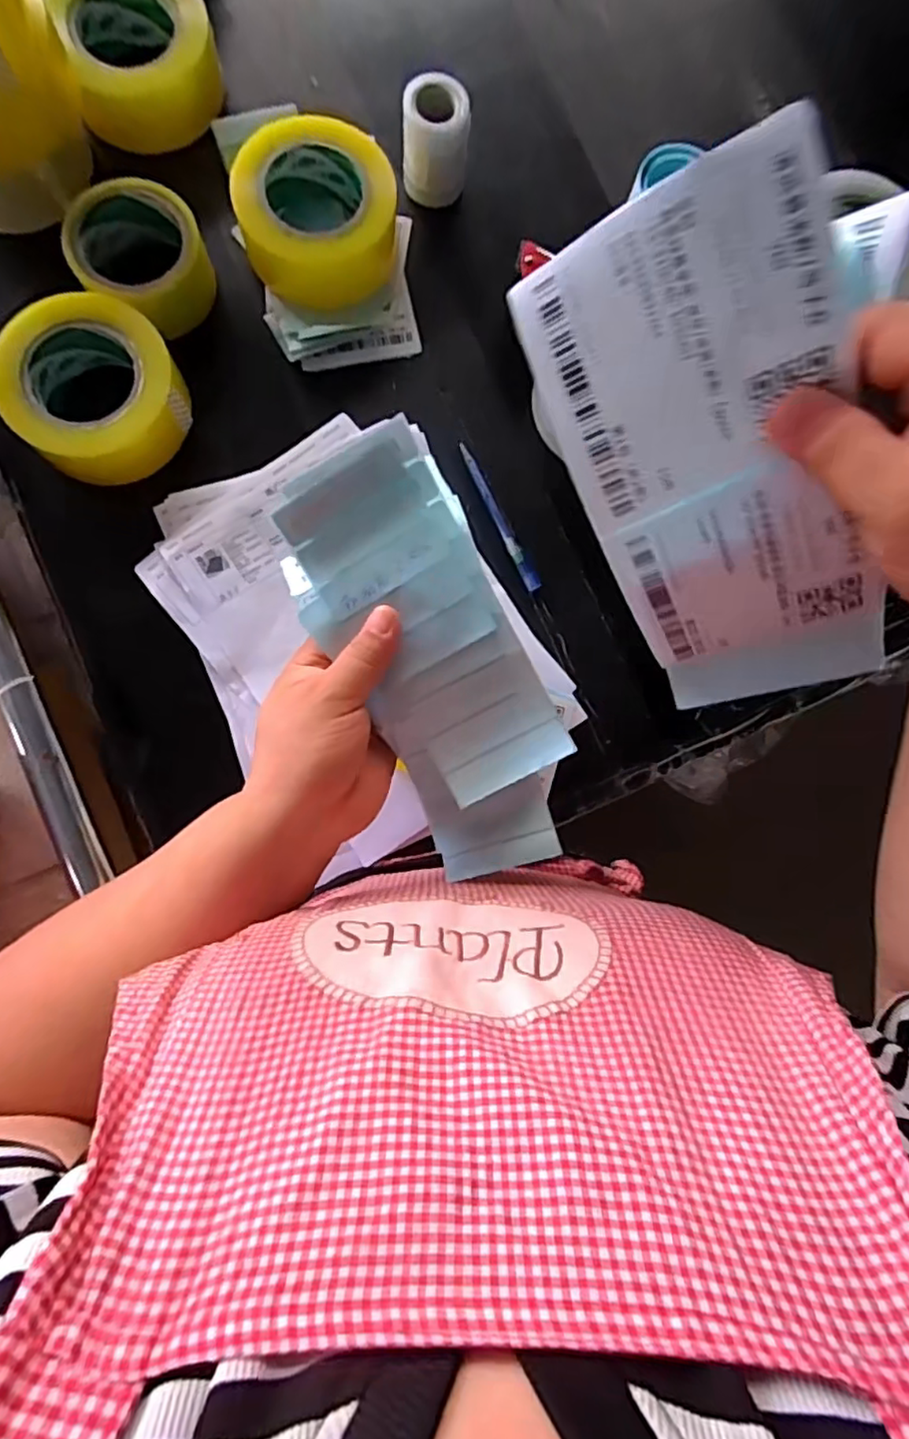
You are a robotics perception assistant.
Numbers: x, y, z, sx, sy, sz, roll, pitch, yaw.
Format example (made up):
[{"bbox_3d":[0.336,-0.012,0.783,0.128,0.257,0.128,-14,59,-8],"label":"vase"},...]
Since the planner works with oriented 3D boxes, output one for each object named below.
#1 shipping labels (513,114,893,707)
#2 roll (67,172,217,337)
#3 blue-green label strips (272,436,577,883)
[{"bbox_3d":[0.116,-0.089,0.263,0.100,0.022,0.222,-19,129,24],"label":"shipping labels"},{"bbox_3d":[-0.241,-0.356,0.485,0.093,0.049,0.093,1,83,-6],"label":"roll"},{"bbox_3d":[-0.009,-0.021,0.346,0.091,0.053,0.241,-27,107,-8],"label":"blue-green label strips"}]

